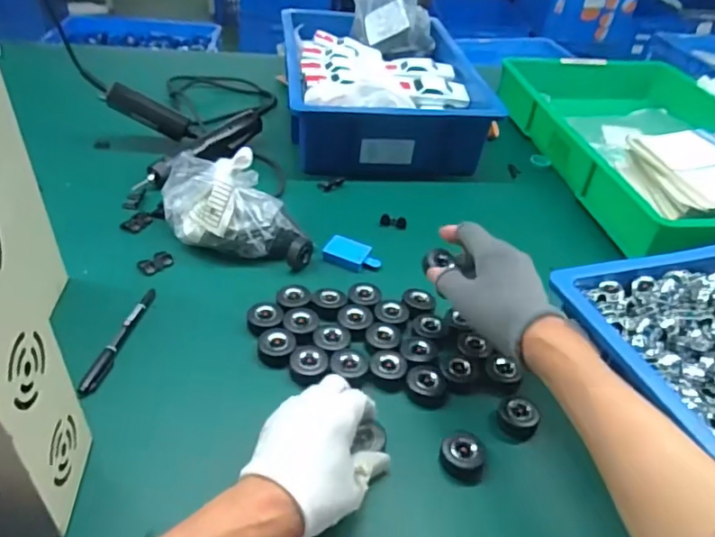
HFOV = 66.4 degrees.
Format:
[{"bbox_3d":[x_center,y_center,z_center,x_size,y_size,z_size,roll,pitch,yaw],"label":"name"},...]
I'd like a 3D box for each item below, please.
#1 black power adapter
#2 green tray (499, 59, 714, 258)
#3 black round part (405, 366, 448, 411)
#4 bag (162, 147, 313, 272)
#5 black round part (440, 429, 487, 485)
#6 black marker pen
[{"bbox_3d":[-0.309,-0.229,0.807,0.113,0.038,0.026,26,37,-19],"label":"black power adapter"},{"bbox_3d":[0.503,-0.202,0.891,0.381,0.101,0.526,-5,42,-12],"label":"green tray"},{"bbox_3d":[0.067,0.113,0.529,0.040,0.019,0.040,3,41,-3],"label":"black round part"},{"bbox_3d":[-0.146,-0.072,0.654,0.191,0.090,0.088,11,41,6],"label":"bag"},{"bbox_3d":[0.091,0.162,0.469,0.039,0.021,0.035,15,42,11],"label":"black round part"},{"bbox_3d":[-0.233,0.067,0.543,0.016,0.009,0.148,9,41,3],"label":"black marker pen"}]

